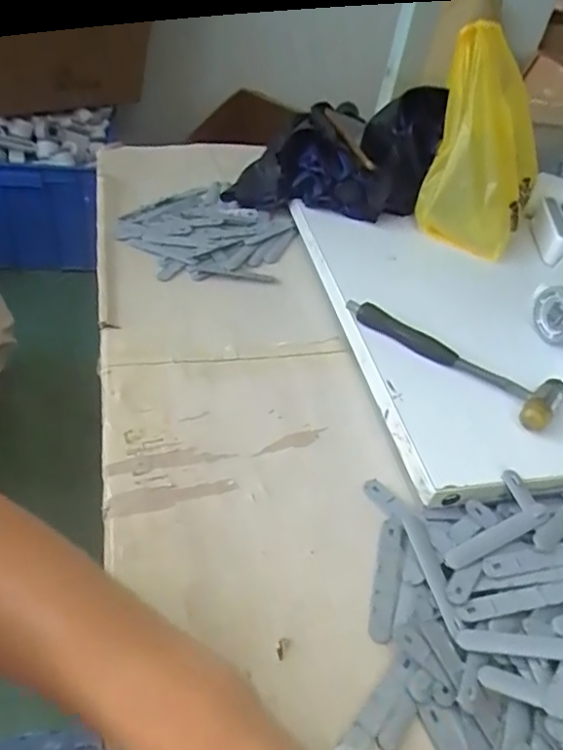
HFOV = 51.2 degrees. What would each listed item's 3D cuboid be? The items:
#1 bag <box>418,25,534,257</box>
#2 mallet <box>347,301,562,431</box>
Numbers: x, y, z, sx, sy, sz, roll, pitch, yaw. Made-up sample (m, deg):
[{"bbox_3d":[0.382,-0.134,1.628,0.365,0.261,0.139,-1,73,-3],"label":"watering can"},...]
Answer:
[{"bbox_3d":[0.239,-0.264,0.681,0.124,0.205,0.129,22,49,15],"label":"bag"},{"bbox_3d":[0.163,-0.019,0.571,0.210,0.031,0.060,36,47,23],"label":"mallet"}]

